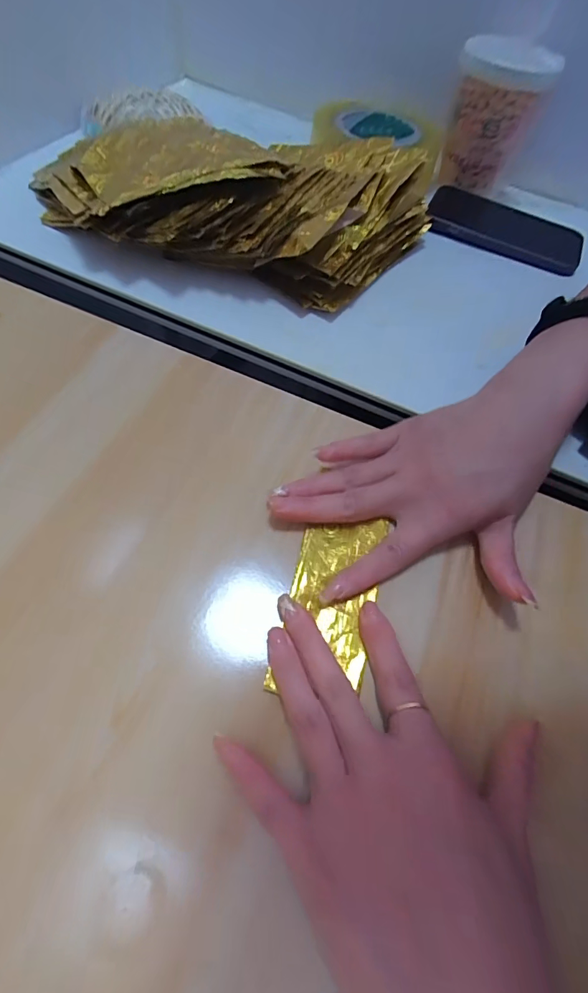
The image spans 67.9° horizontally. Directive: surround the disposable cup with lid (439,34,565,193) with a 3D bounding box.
[{"bbox_3d":[0.188,-0.368,0.417,0.075,0.102,0.076,14,58,2],"label":"disposable cup with lid"}]

